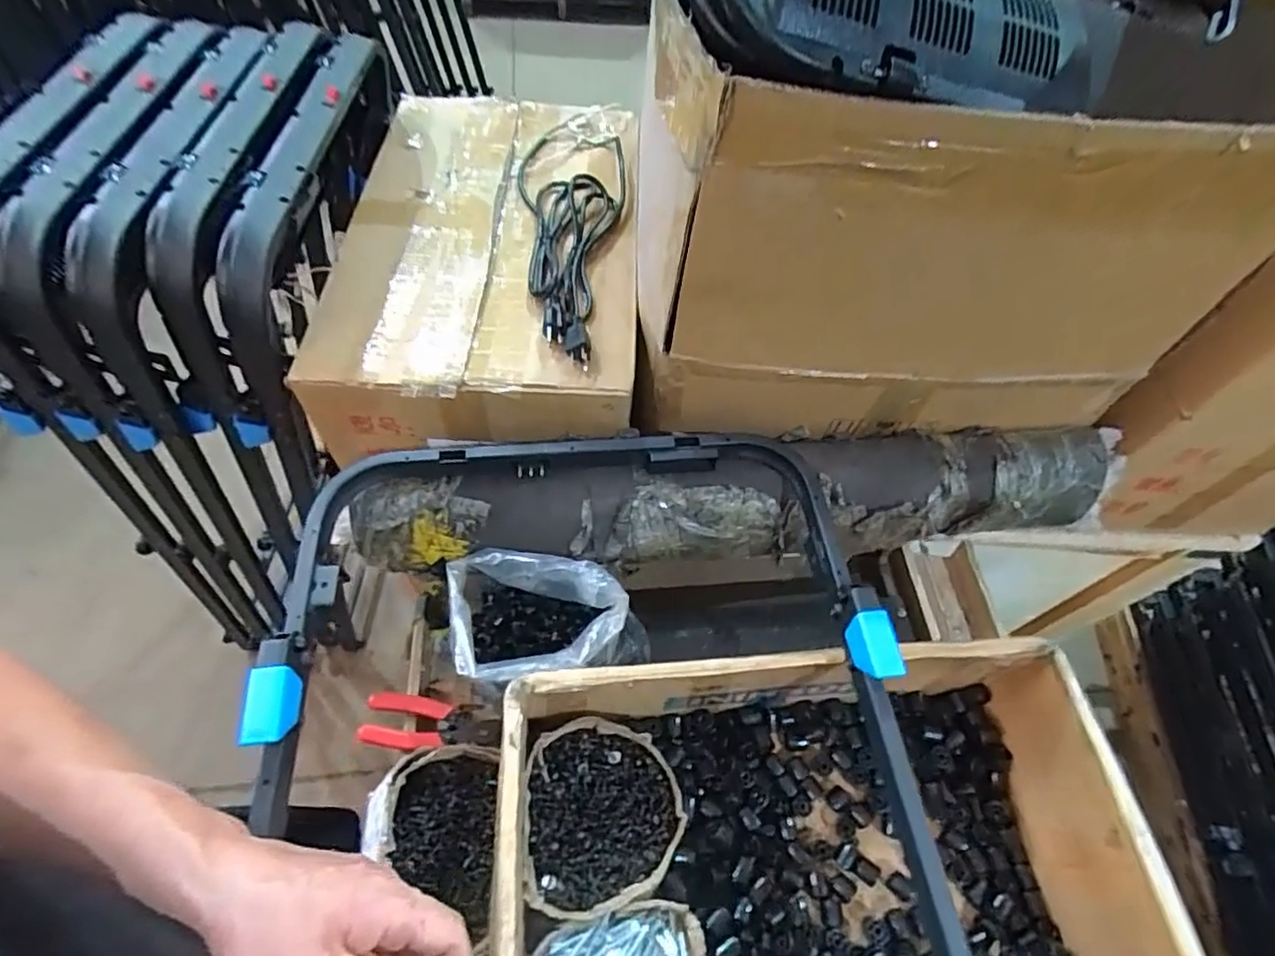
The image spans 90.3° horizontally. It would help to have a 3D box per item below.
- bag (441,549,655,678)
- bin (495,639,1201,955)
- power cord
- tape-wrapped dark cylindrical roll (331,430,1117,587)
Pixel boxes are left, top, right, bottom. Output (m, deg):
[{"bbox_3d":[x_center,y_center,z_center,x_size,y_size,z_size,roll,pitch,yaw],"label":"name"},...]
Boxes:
[{"bbox_3d":[-0.104,0.148,0.665,0.177,0.113,0.134,-6,57,-7],"label":"bag"},{"bbox_3d":[0.151,0.354,0.553,0.519,0.165,0.355,-3,57,-5],"label":"bin"},{"bbox_3d":[-0.073,-0.303,0.765,0.138,0.027,0.452,-4,57,-6],"label":"power cord"},{"bbox_3d":[0.121,0.025,0.686,0.843,0.103,0.128,-6,57,-7],"label":"tape-wrapped dark cylindrical roll"}]

